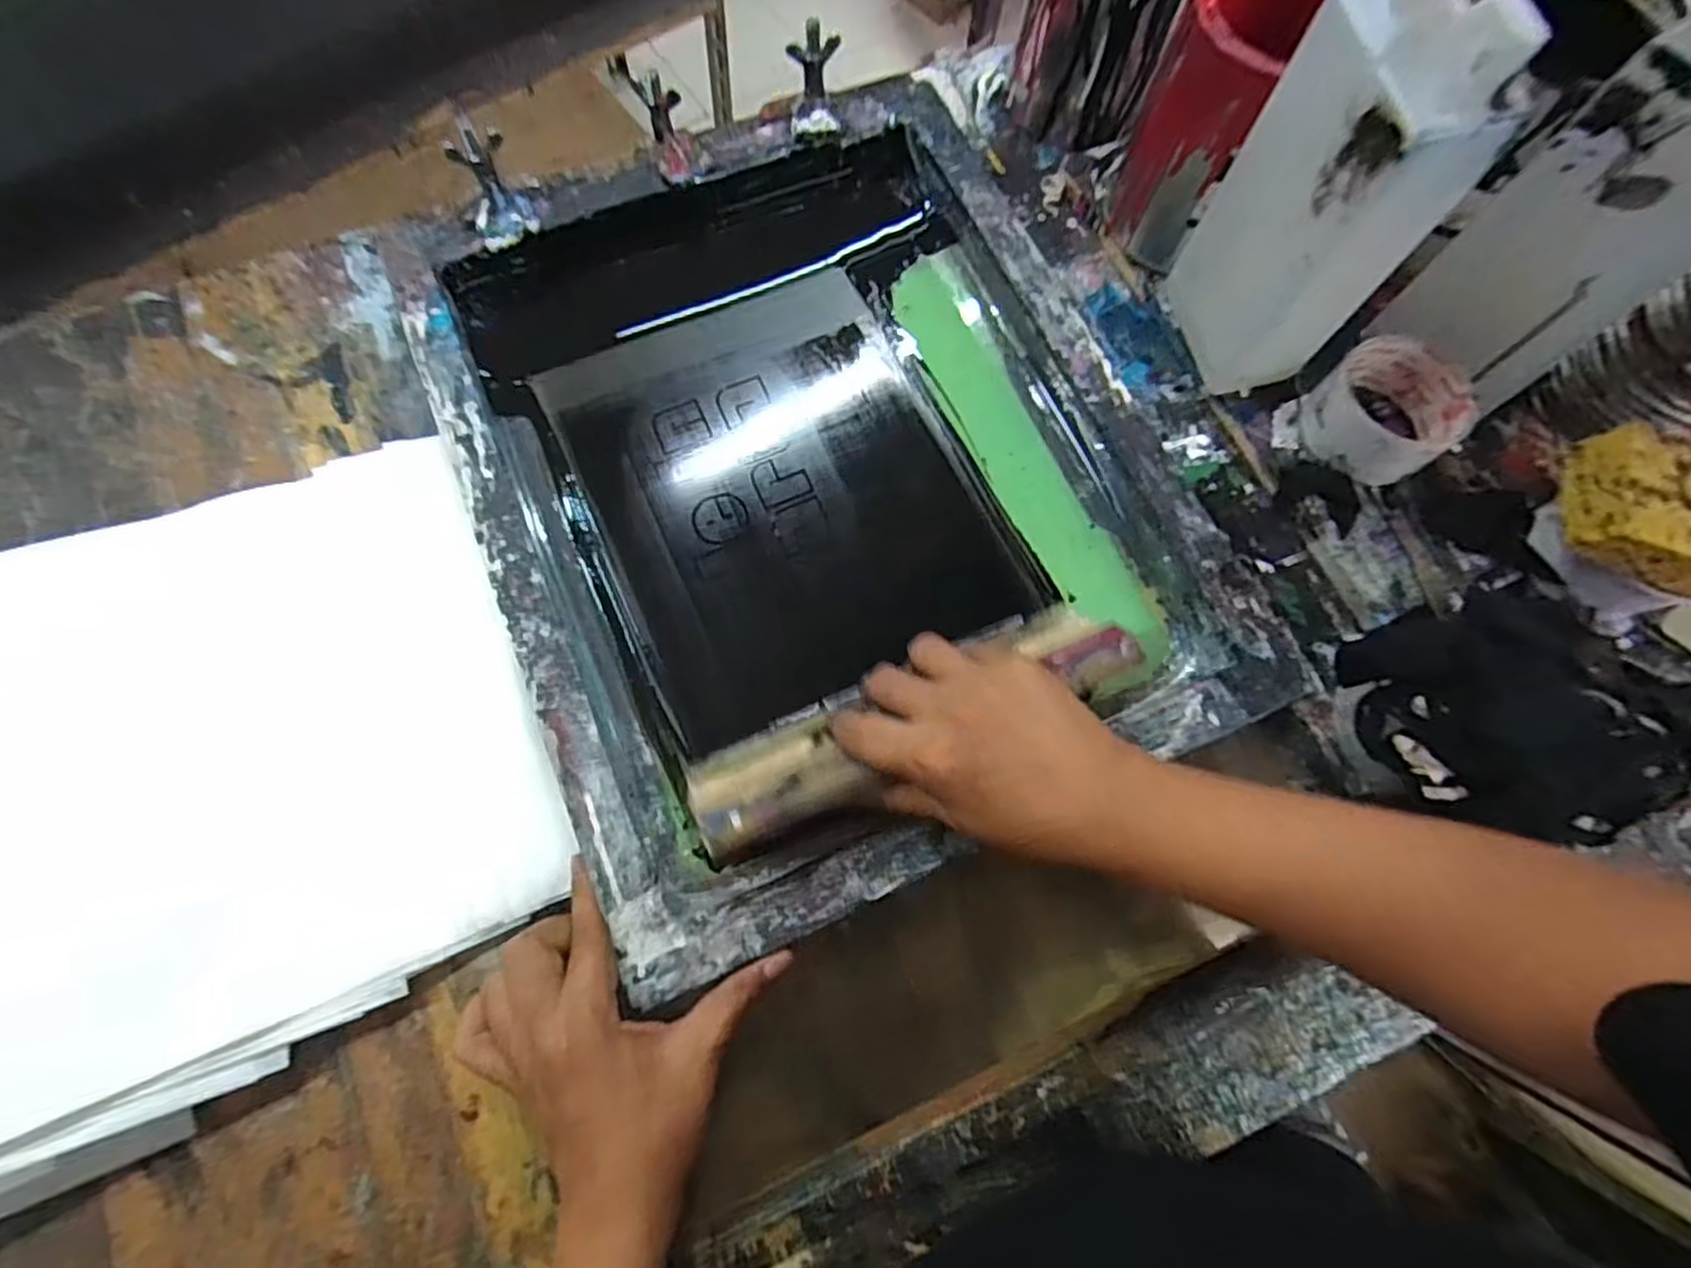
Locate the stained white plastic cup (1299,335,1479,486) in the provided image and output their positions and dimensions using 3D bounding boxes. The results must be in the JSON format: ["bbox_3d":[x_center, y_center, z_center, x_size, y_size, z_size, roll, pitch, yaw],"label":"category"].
[{"bbox_3d":[0.342,-0.141,0.481,0.089,0.052,0.080,-33,75,-10],"label":"stained white plastic cup"}]

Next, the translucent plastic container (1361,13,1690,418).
[{"bbox_3d":[0.406,-0.221,0.400,0.068,0.193,0.094,-23,75,-9],"label":"translucent plastic container"}]

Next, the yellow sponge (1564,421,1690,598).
[{"bbox_3d":[0.450,-0.065,0.410,0.095,0.037,0.073,17,73,3],"label":"yellow sponge"}]

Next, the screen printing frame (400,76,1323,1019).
[{"bbox_3d":[-0.001,-0.109,0.494,0.441,0.062,0.491,-23,74,-8],"label":"screen printing frame"}]

